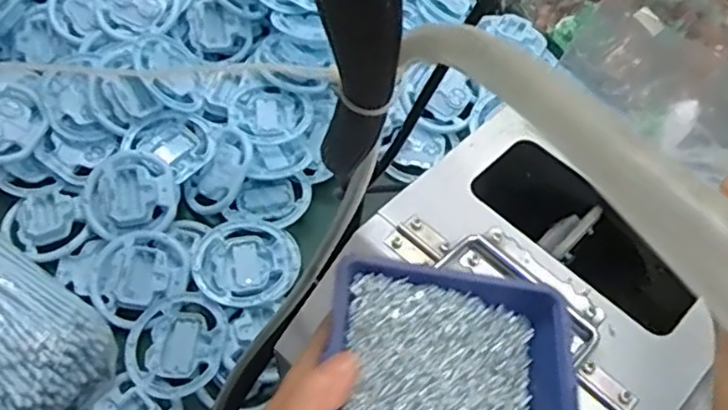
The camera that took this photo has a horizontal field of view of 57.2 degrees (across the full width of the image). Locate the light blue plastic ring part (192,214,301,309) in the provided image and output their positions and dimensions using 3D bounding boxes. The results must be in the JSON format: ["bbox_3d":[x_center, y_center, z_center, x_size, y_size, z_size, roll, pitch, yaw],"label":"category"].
[{"bbox_3d":[-0.126,0.060,0.726,0.110,0.017,0.113,1,57,-1],"label":"light blue plastic ring part"}]

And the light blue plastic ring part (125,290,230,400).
[{"bbox_3d":[-0.189,0.143,0.679,0.102,0.022,0.103,1,57,-1],"label":"light blue plastic ring part"}]

